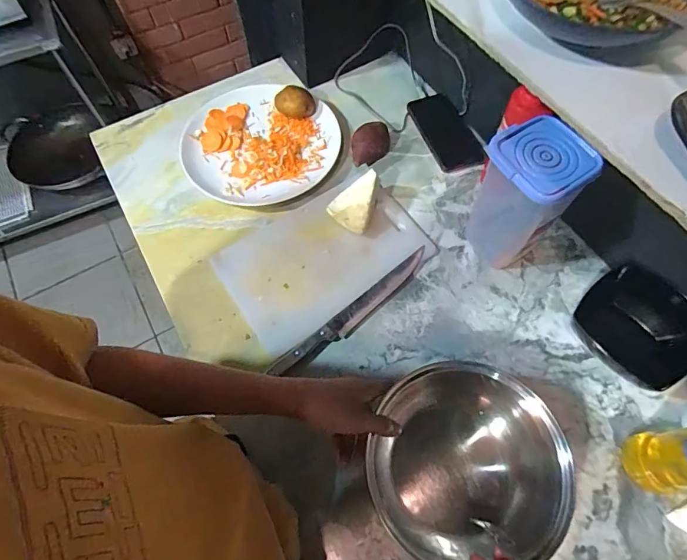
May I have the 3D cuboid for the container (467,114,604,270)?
[{"bbox_3d":[0.235,-0.103,0.587,0.090,0.200,0.102,-25,66,-11],"label":"container"}]

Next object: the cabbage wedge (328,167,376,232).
[{"bbox_3d":[0.012,-0.117,0.663,0.066,0.062,0.077,7,64,5],"label":"cabbage wedge"}]

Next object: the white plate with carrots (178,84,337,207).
[{"bbox_3d":[-0.144,-0.245,0.747,0.252,0.048,0.255,0,64,1],"label":"white plate with carrots"}]

